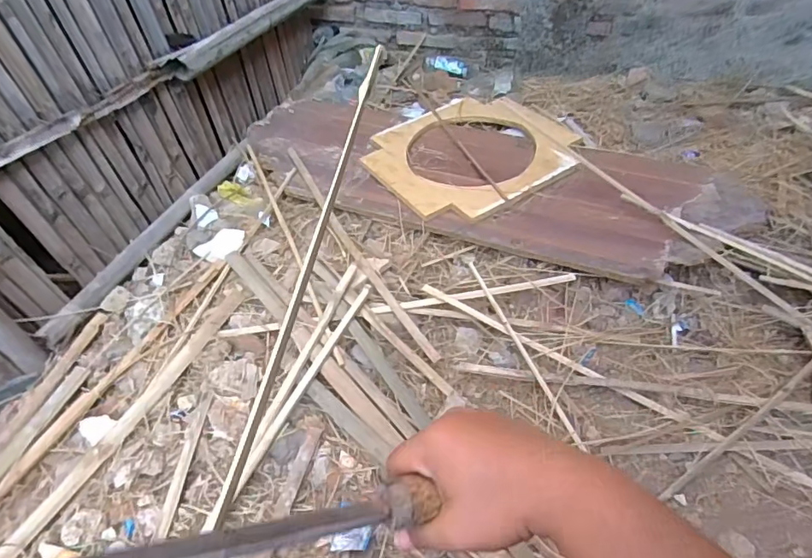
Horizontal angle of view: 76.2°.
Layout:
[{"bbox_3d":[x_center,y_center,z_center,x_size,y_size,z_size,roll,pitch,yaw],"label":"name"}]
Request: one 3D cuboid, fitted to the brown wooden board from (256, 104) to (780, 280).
[{"bbox_3d":[0.148,-0.293,1.332,1.314,0.044,0.501,22,55,25],"label":"brown wooden board"}]

